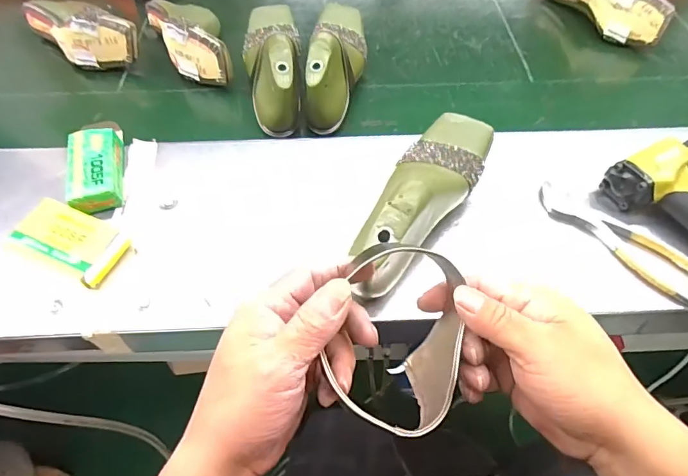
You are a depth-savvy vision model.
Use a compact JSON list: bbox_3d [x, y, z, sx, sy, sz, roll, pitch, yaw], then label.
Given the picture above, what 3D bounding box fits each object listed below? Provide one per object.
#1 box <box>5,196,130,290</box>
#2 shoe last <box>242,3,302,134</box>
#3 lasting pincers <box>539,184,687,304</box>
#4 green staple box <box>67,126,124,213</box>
[{"bbox_3d":[-0.277,-0.001,0.455,0.112,0.020,0.062,25,60,15],"label":"box"},{"bbox_3d":[-0.100,-0.254,0.625,0.077,0.093,0.225,-7,57,-5],"label":"shoe last"},{"bbox_3d":[0.293,0.003,0.472,0.043,0.014,0.195,-40,65,-23],"label":"lasting pincers"},{"bbox_3d":[-0.277,-0.077,0.500,0.051,0.024,0.106,-14,58,-9],"label":"green staple box"}]

